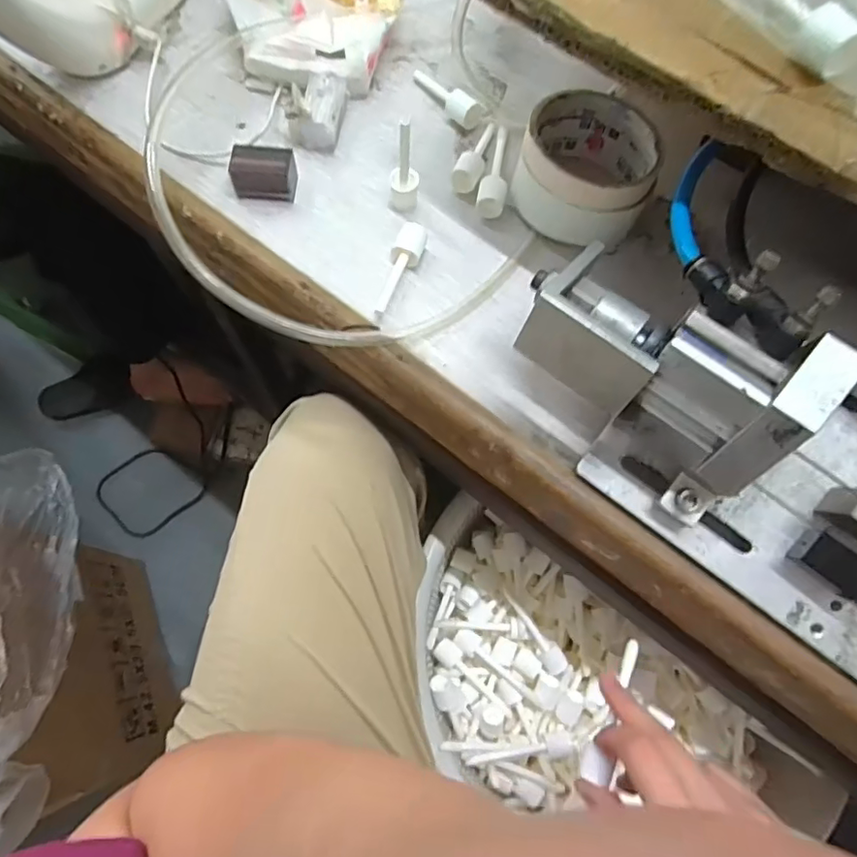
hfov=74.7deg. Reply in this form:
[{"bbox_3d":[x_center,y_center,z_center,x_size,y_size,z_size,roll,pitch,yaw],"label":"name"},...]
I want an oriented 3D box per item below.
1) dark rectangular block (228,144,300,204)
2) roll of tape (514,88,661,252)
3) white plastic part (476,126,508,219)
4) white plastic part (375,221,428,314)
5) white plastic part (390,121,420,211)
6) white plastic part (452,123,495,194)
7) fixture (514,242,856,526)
[{"bbox_3d":[-0.107,-0.166,0.366,0.040,0.022,0.026,-3,71,-3],"label":"dark rectangular block"},{"bbox_3d":[0.099,-0.169,0.363,0.083,0.050,0.092,12,71,2],"label":"roll of tape"},{"bbox_3d":[0.048,-0.179,0.384,0.019,0.013,0.081,12,71,2],"label":"white plastic part"},{"bbox_3d":[-0.018,-0.099,0.355,0.018,0.012,0.067,18,71,4],"label":"white plastic part"},{"bbox_3d":[-0.015,-0.165,0.355,0.017,0.061,0.015,8,71,0],"label":"white plastic part"},{"bbox_3d":[0.034,-0.190,0.385,0.018,0.015,0.065,19,71,4],"label":"white plastic part"},{"bbox_3d":[0.111,-0.027,0.272,0.078,0.096,0.129,-41,77,-14],"label":"fixture"}]

